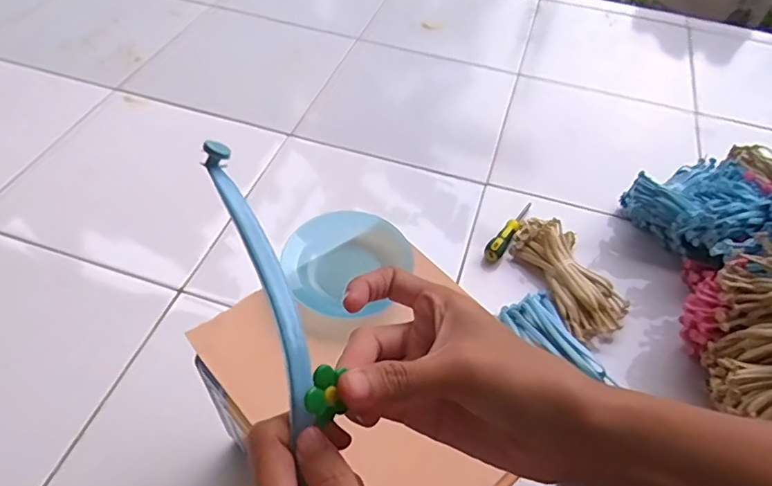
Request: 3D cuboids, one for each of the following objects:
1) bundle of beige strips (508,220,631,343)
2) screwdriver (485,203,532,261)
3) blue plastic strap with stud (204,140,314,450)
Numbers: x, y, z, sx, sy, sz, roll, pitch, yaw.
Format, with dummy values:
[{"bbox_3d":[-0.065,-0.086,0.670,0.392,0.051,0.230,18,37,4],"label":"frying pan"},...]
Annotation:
[{"bbox_3d":[0.292,0.049,0.854,0.102,0.058,0.213,-17,54,-17],"label":"bundle of beige strips"},{"bbox_3d":[0.215,-0.025,0.920,0.028,0.027,0.165,30,55,20],"label":"screwdriver"},{"bbox_3d":[-0.054,0.013,0.234,0.014,0.011,0.132,-19,70,-18],"label":"blue plastic strap with stud"}]

